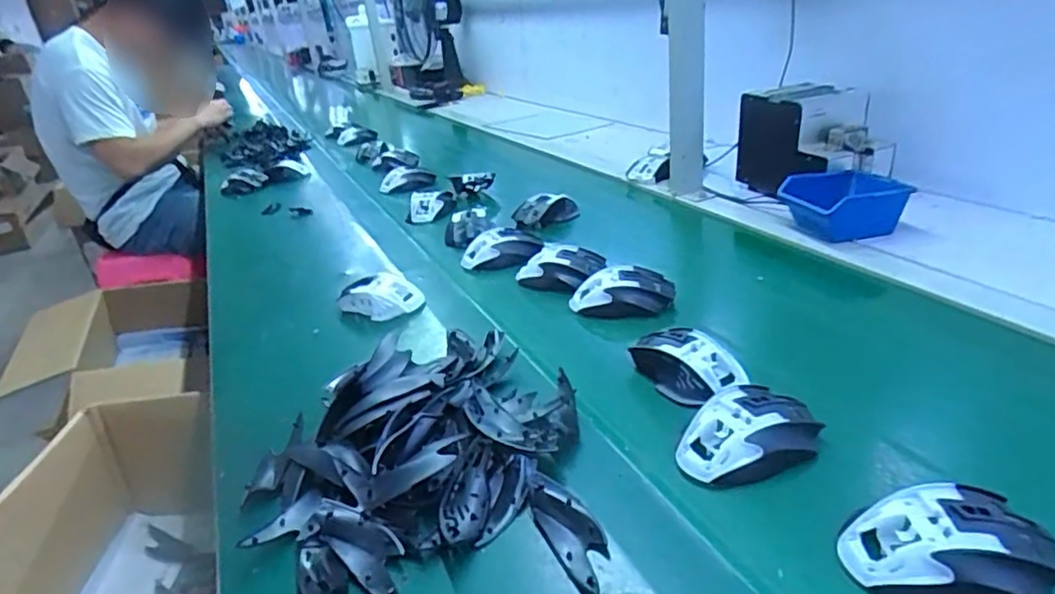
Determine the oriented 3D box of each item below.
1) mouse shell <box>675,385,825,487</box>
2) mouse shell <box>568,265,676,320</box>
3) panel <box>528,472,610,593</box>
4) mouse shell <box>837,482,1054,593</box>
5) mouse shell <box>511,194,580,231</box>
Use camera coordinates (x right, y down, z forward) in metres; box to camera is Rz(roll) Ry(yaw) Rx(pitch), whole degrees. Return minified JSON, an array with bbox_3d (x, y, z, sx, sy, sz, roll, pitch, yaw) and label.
[{"bbox_3d":[0.165,0.103,0.482,0.104,0.035,0.065,-17,28,-19],"label":"mouse shell"},{"bbox_3d":[0.106,-0.002,0.711,0.111,0.039,0.066,-7,26,-1],"label":"mouse shell"},{"bbox_3d":[0.032,0.156,0.421,0.035,0.019,0.100,-16,28,-18],"label":"panel"},{"bbox_3d":[0.251,0.147,0.377,0.116,0.034,0.068,-4,27,6],"label":"mouse shell"},{"bbox_3d":[0.030,-0.128,0.987,0.101,0.050,0.048,-12,27,-10],"label":"mouse shell"}]

